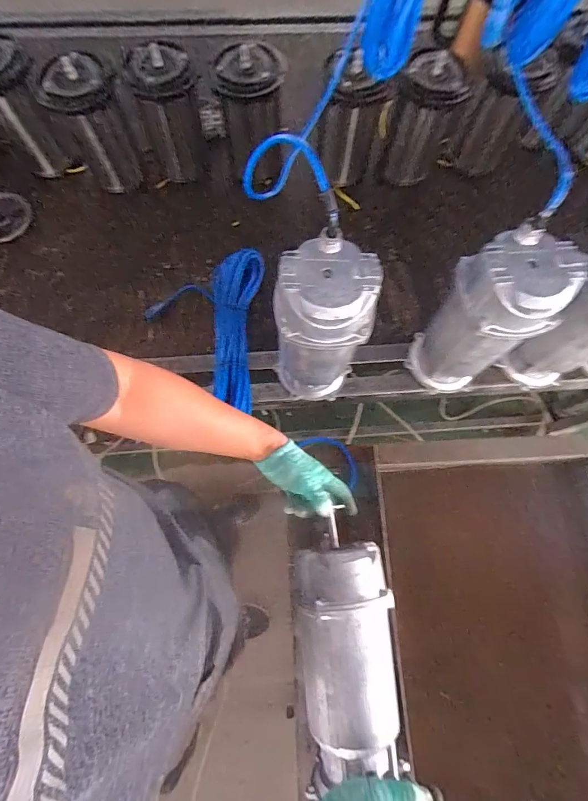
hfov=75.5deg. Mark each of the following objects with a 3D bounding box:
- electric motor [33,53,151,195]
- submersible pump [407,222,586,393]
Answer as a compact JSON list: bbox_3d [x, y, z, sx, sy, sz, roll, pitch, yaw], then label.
[{"bbox_3d":[-0.392,-0.533,0.762,0.124,0.207,0.109,-31,76,-11],"label":"electric motor"},{"bbox_3d":[0.286,-0.119,0.603,0.123,0.292,0.142,-42,79,-13],"label":"submersible pump"}]

